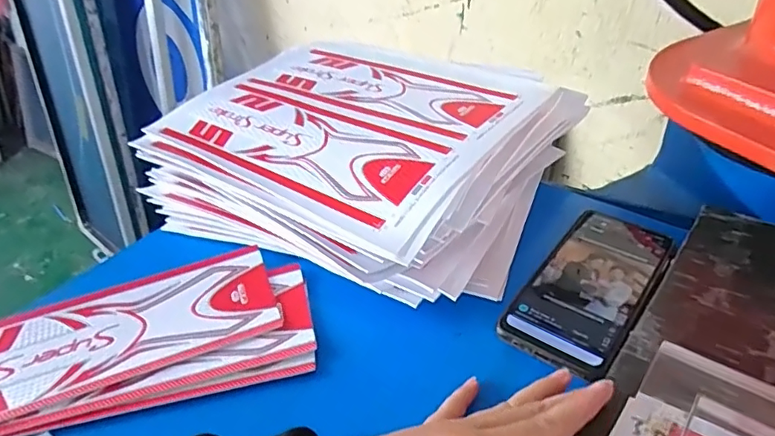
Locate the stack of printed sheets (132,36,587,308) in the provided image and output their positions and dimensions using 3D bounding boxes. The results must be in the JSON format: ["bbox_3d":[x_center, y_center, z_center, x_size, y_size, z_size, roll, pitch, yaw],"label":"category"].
[{"bbox_3d":[-0.028,-0.072,0.524,0.360,0.084,0.292,17,43,28],"label":"stack of printed sheets"}]

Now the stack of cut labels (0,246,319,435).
[{"bbox_3d":[-0.203,0.090,0.389,0.288,0.014,0.122,-13,37,-8],"label":"stack of cut labels"}]

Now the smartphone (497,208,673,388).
[{"bbox_3d":[0.153,0.048,0.398,0.077,0.014,0.161,22,45,32],"label":"smartphone"}]

